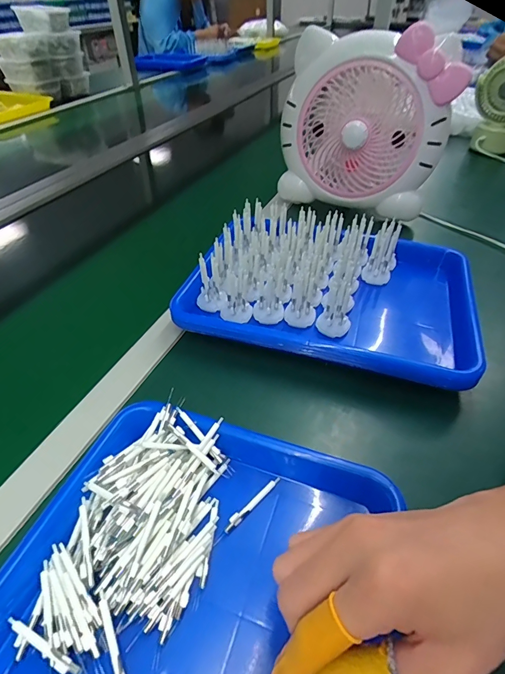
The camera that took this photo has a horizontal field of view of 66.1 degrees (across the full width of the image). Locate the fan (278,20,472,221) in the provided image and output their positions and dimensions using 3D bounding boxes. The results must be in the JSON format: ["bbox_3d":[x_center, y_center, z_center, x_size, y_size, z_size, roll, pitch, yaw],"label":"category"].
[{"bbox_3d":[0.169,-0.321,0.600,0.244,0.225,0.094,20,46,19],"label":"fan"}]

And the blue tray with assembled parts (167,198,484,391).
[{"bbox_3d":[0.090,-0.058,0.461,0.310,0.088,0.221,12,45,12],"label":"blue tray with assembled parts"}]

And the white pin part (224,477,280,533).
[{"bbox_3d":[0.001,0.130,0.305,0.007,0.005,0.059,33,52,30],"label":"white pin part"}]

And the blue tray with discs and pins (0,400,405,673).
[{"bbox_3d":[-0.051,0.192,0.224,0.257,0.041,0.328,15,45,15],"label":"blue tray with discs and pins"}]

